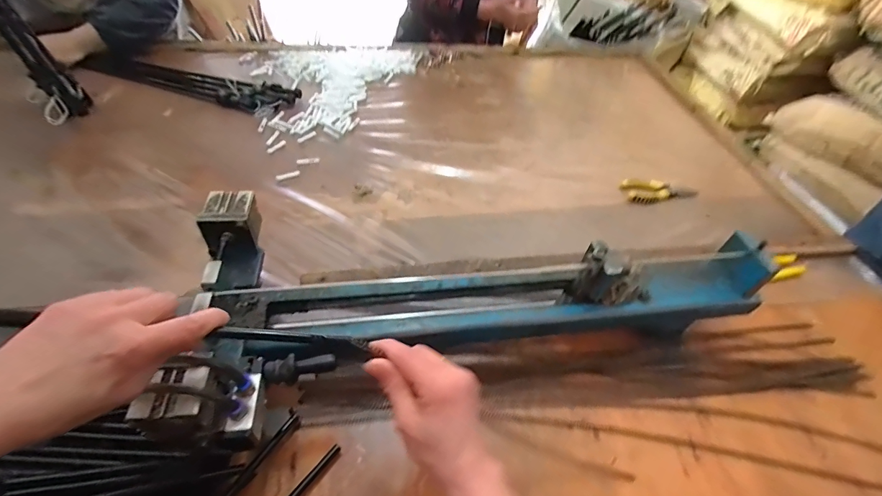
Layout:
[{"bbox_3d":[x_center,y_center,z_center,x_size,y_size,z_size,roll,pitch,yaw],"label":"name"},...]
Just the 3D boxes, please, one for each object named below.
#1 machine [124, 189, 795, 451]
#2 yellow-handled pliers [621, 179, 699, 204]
[{"bbox_3d":[0.071,0.051,0.494,0.677,0.133,0.264,-2,49,-13],"label":"machine"},{"bbox_3d":[0.449,-0.115,0.812,0.163,0.028,0.045,1,49,-5],"label":"yellow-handled pliers"}]

